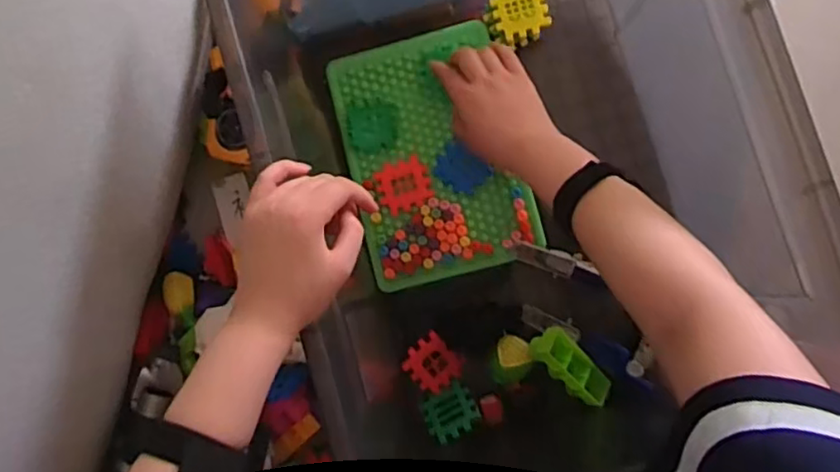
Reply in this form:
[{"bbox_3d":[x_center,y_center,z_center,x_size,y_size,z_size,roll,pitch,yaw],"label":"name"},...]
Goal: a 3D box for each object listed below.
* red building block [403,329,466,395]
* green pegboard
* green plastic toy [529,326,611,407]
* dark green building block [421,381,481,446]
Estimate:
[{"bbox_3d":[0.013,0.126,0.641,0.048,0.009,0.052,-44,105,-8],"label":"red building block"},{"bbox_3d":[0.012,-0.082,0.650,0.165,0.017,0.242,-15,82,5],"label":"green pegboard"},{"bbox_3d":[0.144,0.125,0.604,0.086,0.028,0.036,44,90,-11],"label":"green plastic toy"},{"bbox_3d":[0.030,0.171,0.633,0.049,0.006,0.049,-32,51,4],"label":"dark green building block"}]

